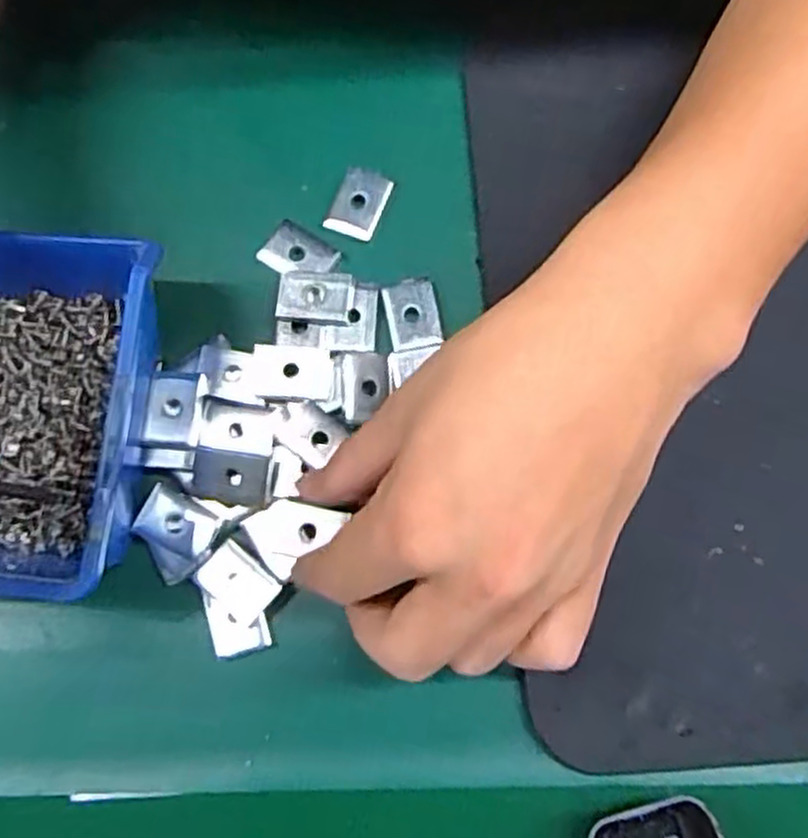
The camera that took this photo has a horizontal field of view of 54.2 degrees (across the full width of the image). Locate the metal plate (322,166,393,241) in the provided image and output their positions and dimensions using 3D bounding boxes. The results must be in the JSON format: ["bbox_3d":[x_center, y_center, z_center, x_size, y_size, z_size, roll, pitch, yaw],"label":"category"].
[{"bbox_3d":[-0.018,-0.086,0.316,0.020,0.004,0.027,21,79,6],"label":"metal plate"}]

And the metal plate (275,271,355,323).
[{"bbox_3d":[-0.034,-0.047,0.305,0.028,0.009,0.019,5,77,3],"label":"metal plate"}]

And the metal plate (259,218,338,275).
[{"bbox_3d":[-0.042,-0.065,0.312,0.028,0.004,0.020,33,80,8],"label":"metal plate"}]

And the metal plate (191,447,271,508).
[{"bbox_3d":[-0.064,0.021,0.288,0.028,0.006,0.018,8,78,4],"label":"metal plate"}]

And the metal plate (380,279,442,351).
[{"bbox_3d":[0.003,-0.041,0.305,0.020,0.004,0.026,-12,77,-1],"label":"metal plate"}]

